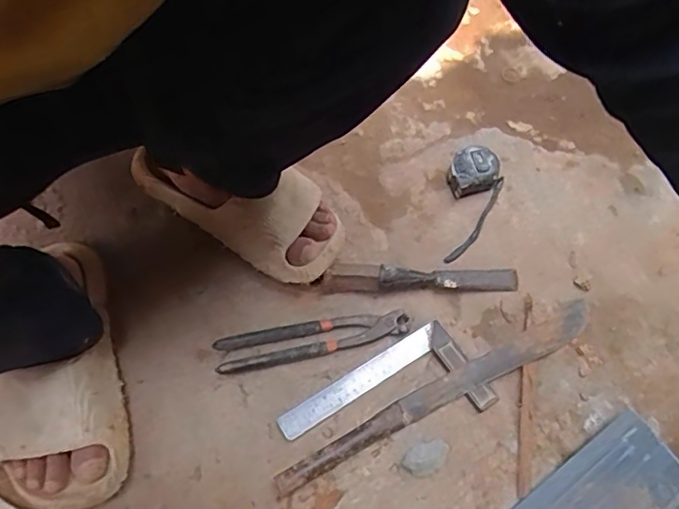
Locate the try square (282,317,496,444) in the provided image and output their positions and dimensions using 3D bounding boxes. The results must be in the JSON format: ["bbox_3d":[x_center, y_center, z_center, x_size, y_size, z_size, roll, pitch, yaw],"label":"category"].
[{"bbox_3d":[0.054,0.166,0.597,0.219,0.023,0.111,-29,67,-15],"label":"try square"}]

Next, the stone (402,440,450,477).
[{"bbox_3d":[0.092,0.210,0.570,0.051,0.025,0.030,-27,66,-14],"label":"stone"}]

